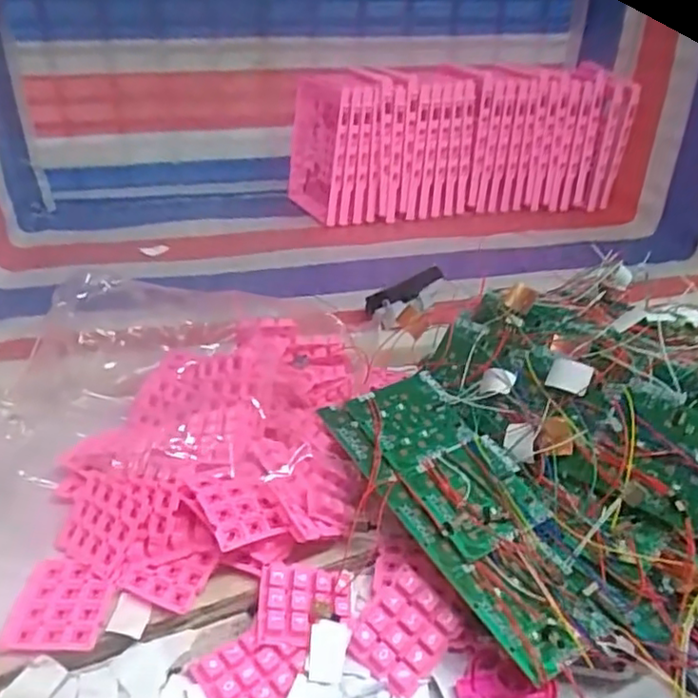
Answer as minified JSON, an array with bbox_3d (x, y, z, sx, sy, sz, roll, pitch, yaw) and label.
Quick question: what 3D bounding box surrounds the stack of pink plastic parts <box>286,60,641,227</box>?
[{"bbox_3d":[0.142,-0.283,0.867,0.424,0.167,0.143,-5,35,-13],"label":"stack of pink plastic parts"}]

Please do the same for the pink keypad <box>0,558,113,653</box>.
[{"bbox_3d":[-0.166,0.147,0.371,0.052,0.004,0.058,2,32,0],"label":"pink keypad"}]

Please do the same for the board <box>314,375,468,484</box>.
[{"bbox_3d":[0.036,0.054,0.452,0.090,0.010,0.071,-17,39,-27],"label":"board"}]

